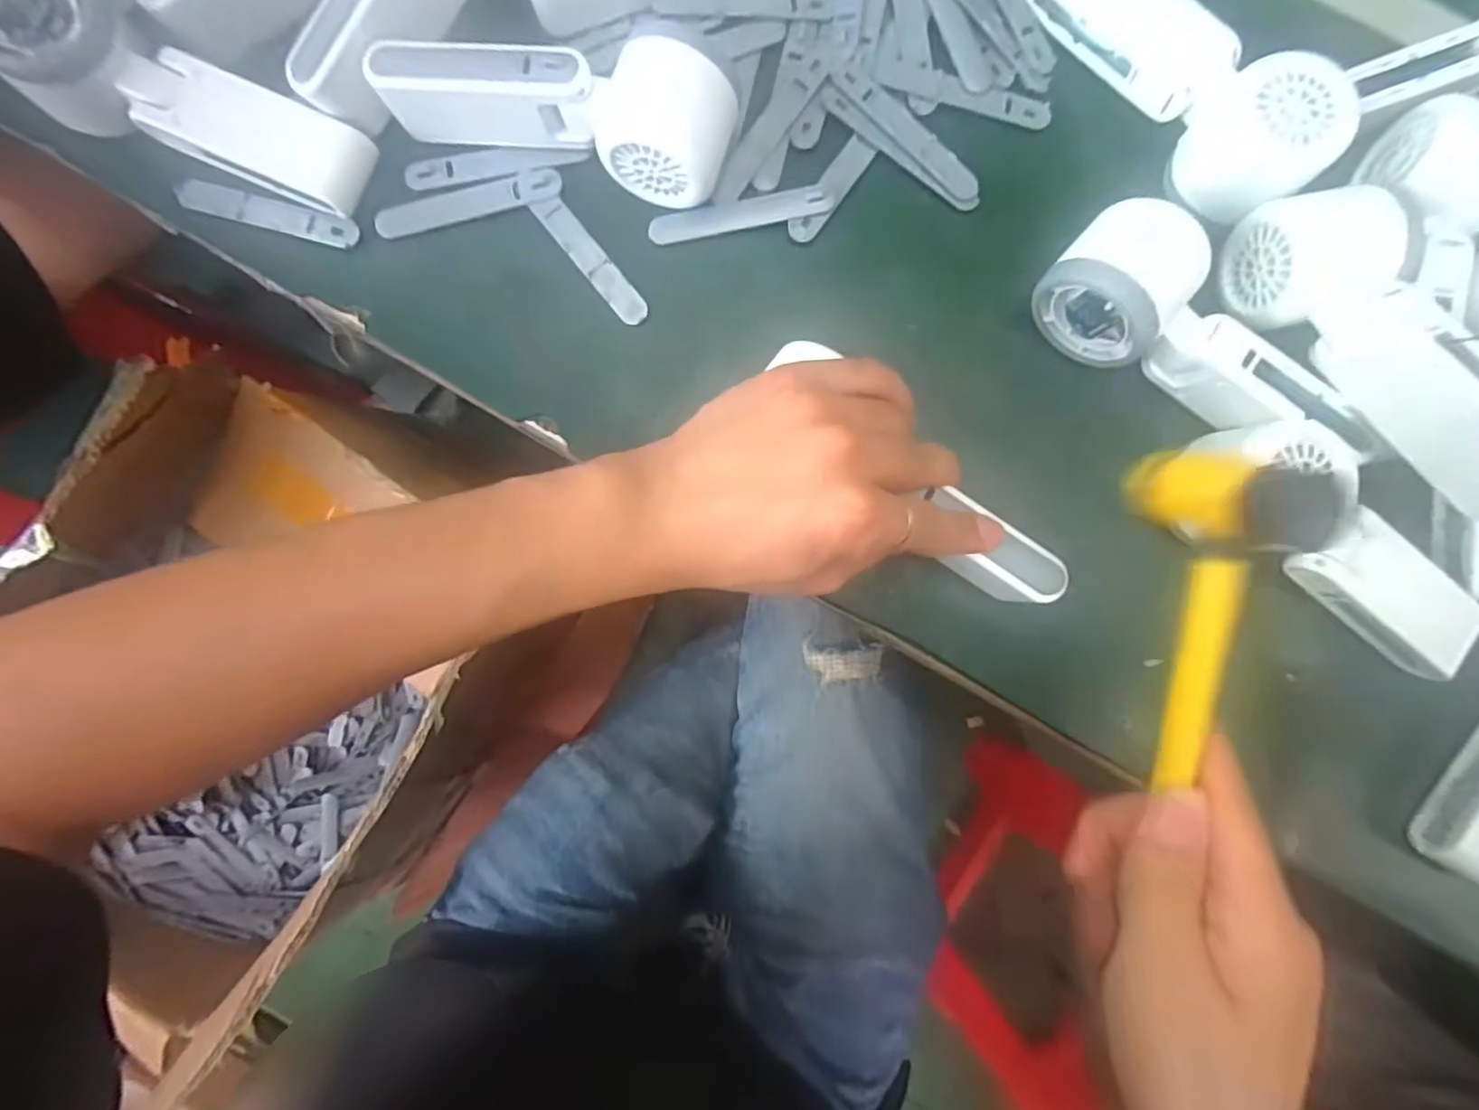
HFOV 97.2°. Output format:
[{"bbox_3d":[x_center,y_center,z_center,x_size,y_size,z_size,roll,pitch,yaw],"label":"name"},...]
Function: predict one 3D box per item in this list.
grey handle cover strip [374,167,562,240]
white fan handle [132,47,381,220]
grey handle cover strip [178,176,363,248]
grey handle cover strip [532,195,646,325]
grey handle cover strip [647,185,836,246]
[{"bbox_3d":[-0.138,-0.180,0.333,0.094,0.007,0.018,-13,87,-2],"label":"grey handle cover strip"},{"bbox_3d":[-0.232,-0.204,0.315,0.098,0.028,0.043,23,87,0],"label":"white fan handle"},{"bbox_3d":[-0.239,-0.173,0.330,0.093,0.004,0.016,15,87,0],"label":"grey handle cover strip"},{"bbox_3d":[-0.075,-0.150,0.333,0.015,0.005,0.076,-39,88,-3],"label":"grey handle cover strip"},{"bbox_3d":[0.000,-0.175,0.332,0.091,0.007,0.017,-10,87,-2],"label":"grey handle cover strip"}]

